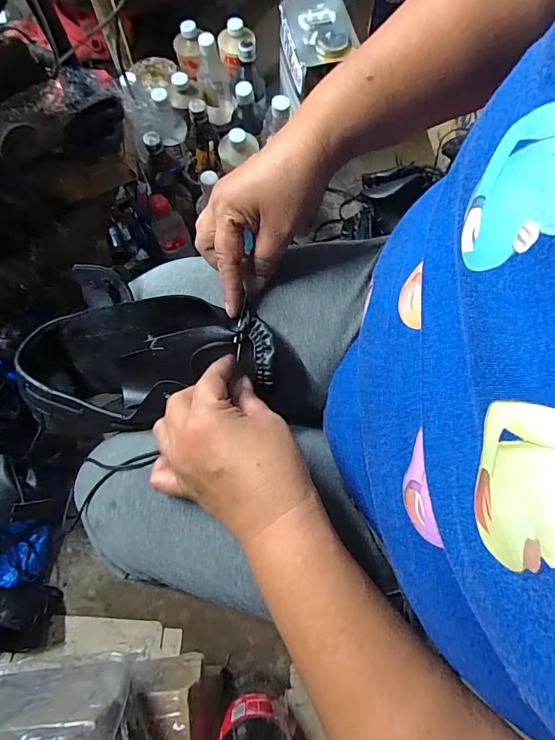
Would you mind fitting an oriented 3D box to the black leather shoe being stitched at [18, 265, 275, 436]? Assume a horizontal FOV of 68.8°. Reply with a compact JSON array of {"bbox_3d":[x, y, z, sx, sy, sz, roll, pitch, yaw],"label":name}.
[{"bbox_3d":[-0.117,-0.012,0.333,0.223,0.082,0.116,-8,74,16],"label":"black leather shoe being stitched"}]

